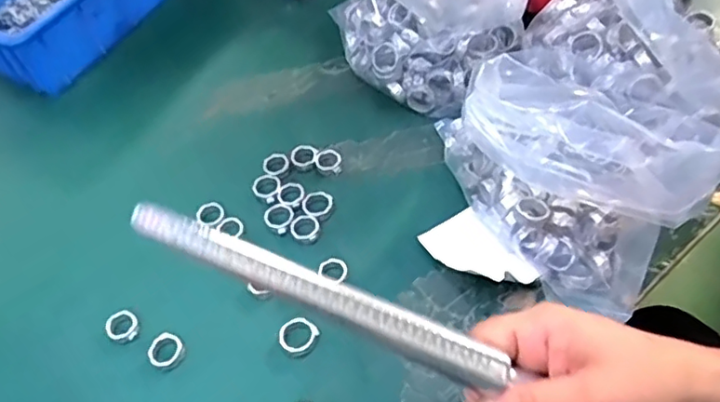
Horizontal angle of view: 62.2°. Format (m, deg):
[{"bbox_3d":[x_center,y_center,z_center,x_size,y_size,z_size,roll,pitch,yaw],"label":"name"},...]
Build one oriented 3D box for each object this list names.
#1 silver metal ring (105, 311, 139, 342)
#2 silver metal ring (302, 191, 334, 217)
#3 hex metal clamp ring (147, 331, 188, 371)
[{"bbox_3d":[-0.159,0.083,0.399,0.019,0.006,0.021,-34,57,-18],"label":"silver metal ring"},{"bbox_3d":[-0.031,0.001,0.443,0.024,0.004,0.022,-3,53,4],"label":"silver metal ring"},{"bbox_3d":[-0.126,0.097,0.388,0.023,0.006,0.025,-38,58,-20],"label":"hex metal clamp ring"}]

